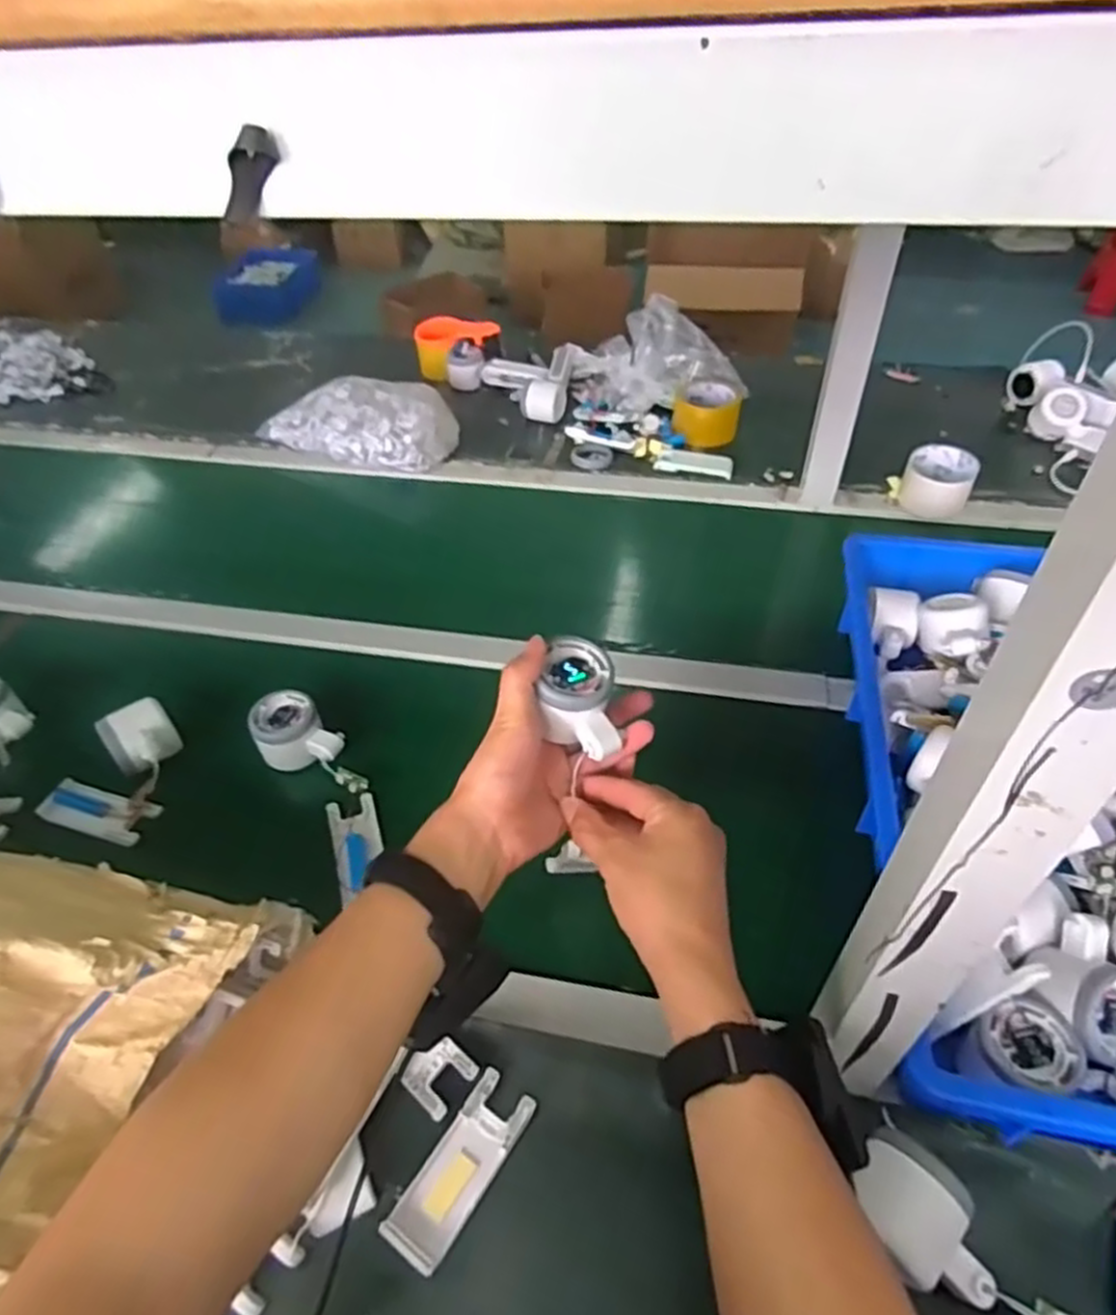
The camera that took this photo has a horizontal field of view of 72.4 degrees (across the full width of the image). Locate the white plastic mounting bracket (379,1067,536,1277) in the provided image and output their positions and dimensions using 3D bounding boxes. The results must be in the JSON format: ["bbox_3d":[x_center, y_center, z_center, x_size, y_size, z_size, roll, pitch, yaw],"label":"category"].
[{"bbox_3d":[-0.060,0.311,0.466,0.038,0.013,0.104,25,51,26],"label":"white plastic mounting bracket"}]

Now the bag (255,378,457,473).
[{"bbox_3d":[-0.289,-0.341,1.118,0.306,0.085,0.156,18,48,20],"label":"bag"}]

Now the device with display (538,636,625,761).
[{"bbox_3d":[0.013,0.028,0.510,0.048,0.045,0.072,-2,44,1],"label":"device with display"}]

